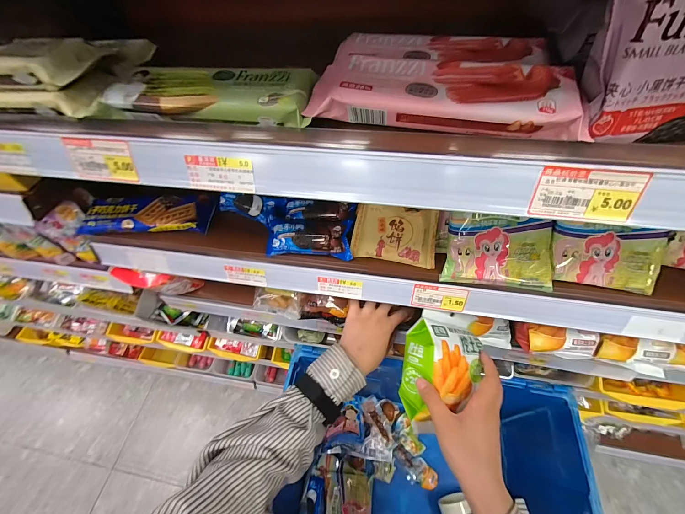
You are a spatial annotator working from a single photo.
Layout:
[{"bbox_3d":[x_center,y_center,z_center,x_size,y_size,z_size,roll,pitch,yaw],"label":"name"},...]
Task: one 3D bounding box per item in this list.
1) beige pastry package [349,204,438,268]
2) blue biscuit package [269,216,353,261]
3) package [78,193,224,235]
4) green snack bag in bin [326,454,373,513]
[{"bbox_3d":[0.072,-0.032,0.396,0.113,0.075,0.018,10,16,11],"label":"beige pastry package"},{"bbox_3d":[-0.047,-0.028,0.405,0.118,0.036,0.052,8,58,9],"label":"blue biscuit package"},{"bbox_3d":[-0.306,-0.072,0.456,0.196,0.023,0.075,0,57,4],"label":"package"},{"bbox_3d":[0.019,0.577,0.702,0.106,0.039,0.149,2,57,5],"label":"green snack bag in bin"}]

